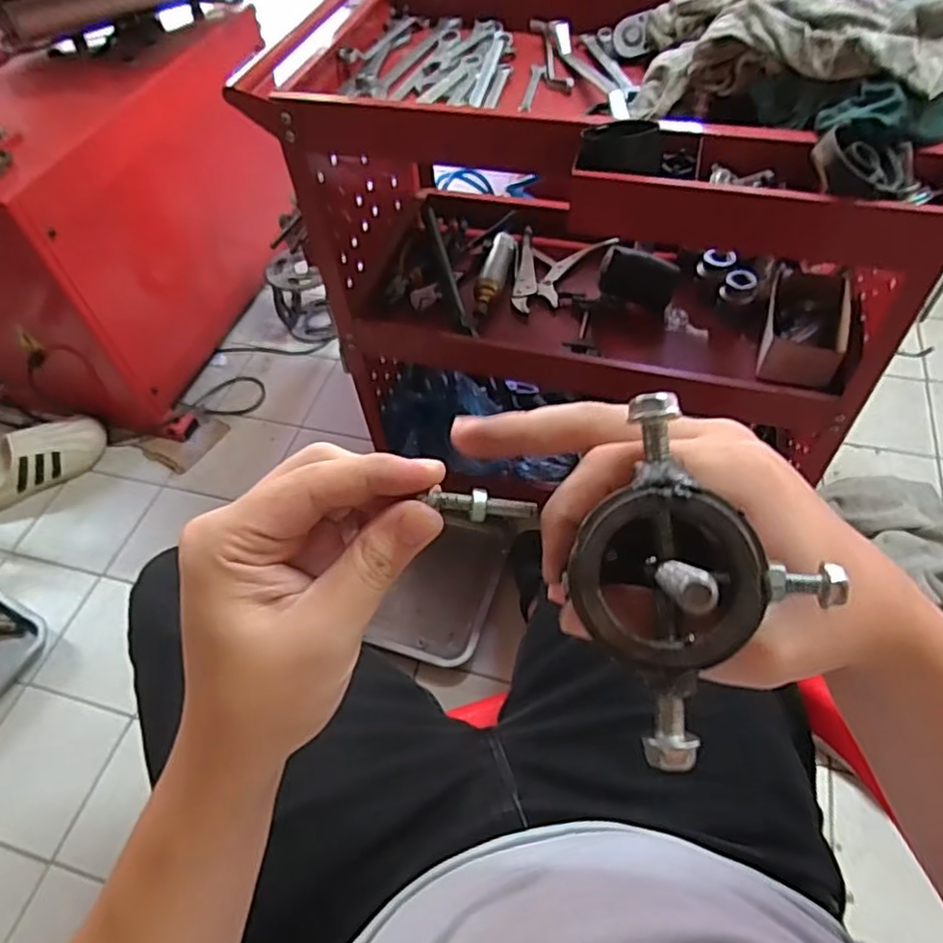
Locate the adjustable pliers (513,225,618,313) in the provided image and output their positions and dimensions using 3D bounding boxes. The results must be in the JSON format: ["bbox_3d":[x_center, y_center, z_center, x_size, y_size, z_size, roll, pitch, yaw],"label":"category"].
[{"bbox_3d":[0.138,-0.308,0.983,0.145,0.033,0.178,5,54,7],"label":"adjustable pliers"}]

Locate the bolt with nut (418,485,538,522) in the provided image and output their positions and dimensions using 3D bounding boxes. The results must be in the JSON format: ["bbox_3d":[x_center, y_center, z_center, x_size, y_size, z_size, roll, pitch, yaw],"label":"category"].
[{"bbox_3d":[0.004,0.011,0.214,0.035,0.006,0.008,7,54,-3],"label":"bolt with nut"}]

